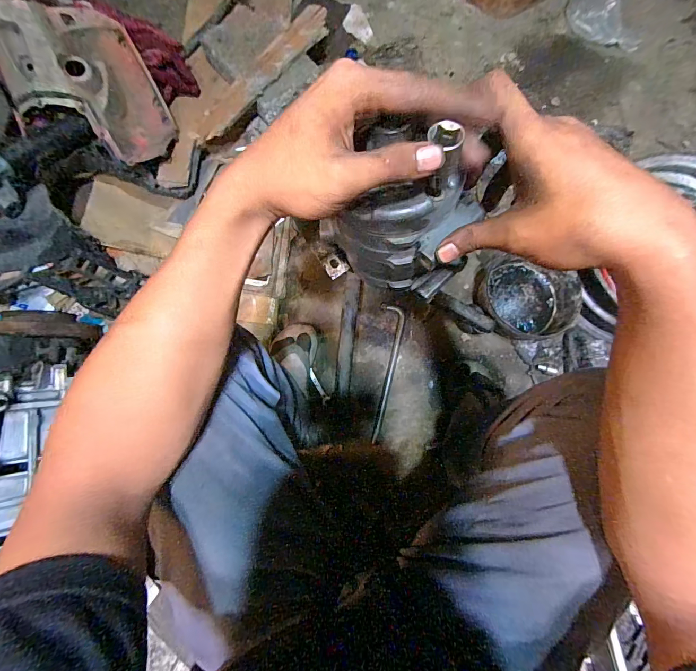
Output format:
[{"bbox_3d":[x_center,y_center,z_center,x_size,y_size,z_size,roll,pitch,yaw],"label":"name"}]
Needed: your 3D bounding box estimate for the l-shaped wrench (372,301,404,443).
[{"bbox_3d":[0.091,0.084,0.800,0.050,0.008,0.306,6,81,3],"label":"l-shaped wrench"}]

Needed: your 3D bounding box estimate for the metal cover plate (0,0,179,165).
[{"bbox_3d":[-0.538,-0.515,0.740,0.279,0.060,0.286,-22,122,-25],"label":"metal cover plate"}]

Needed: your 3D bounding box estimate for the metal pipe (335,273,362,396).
[{"bbox_3d":[0.000,-0.002,0.738,0.033,0.028,0.246,6,81,3],"label":"metal pipe"}]

